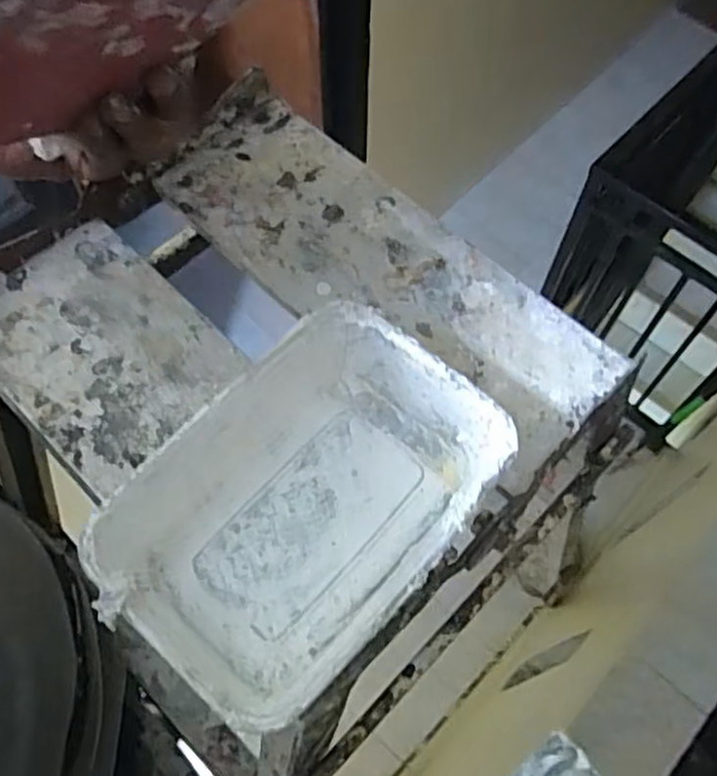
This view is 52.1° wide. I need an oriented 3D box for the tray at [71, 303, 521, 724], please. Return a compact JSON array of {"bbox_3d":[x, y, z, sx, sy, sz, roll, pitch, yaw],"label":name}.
[{"bbox_3d":[-0.023,0.052,0.331,0.114,0.052,0.168,39,69,17],"label":"tray"}]

